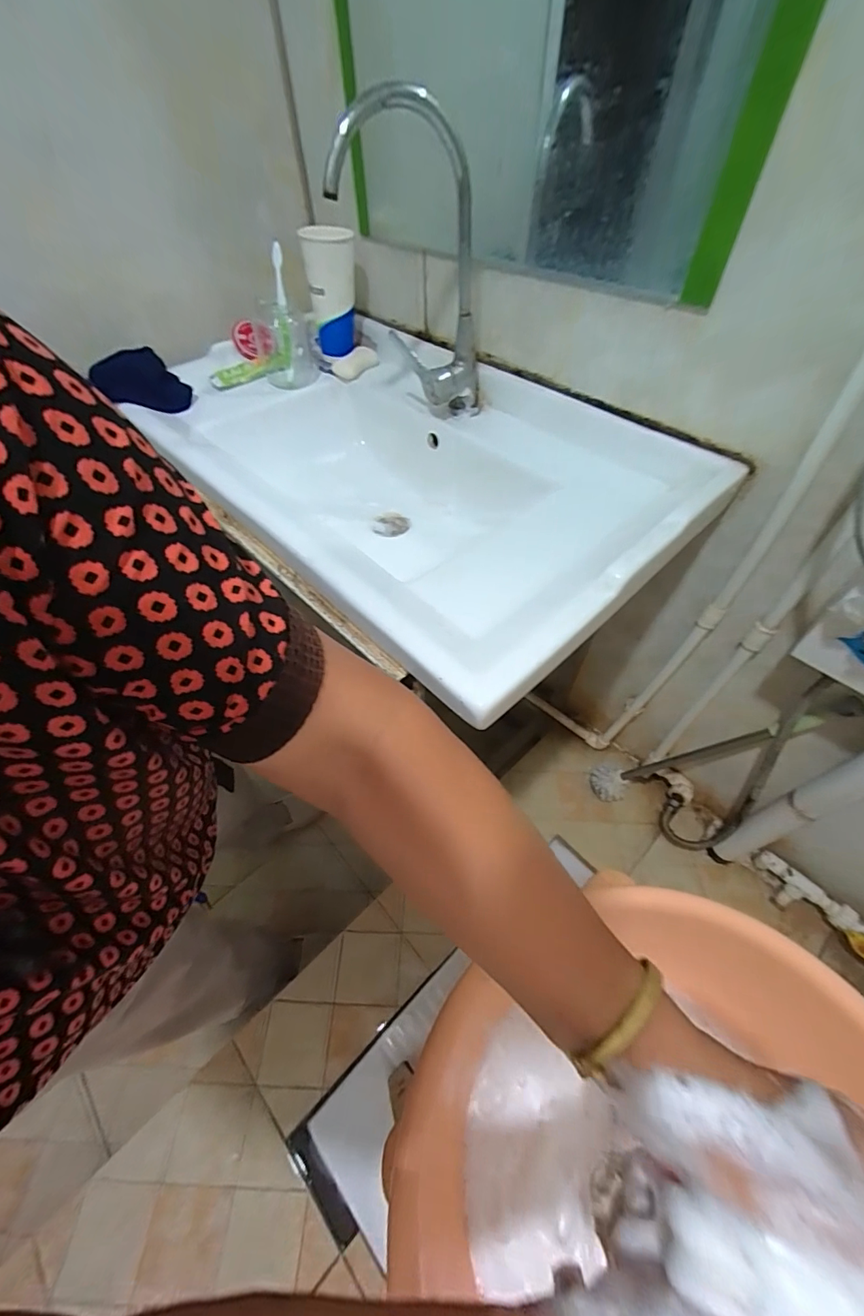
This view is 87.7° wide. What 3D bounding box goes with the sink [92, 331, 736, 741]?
[{"bbox_3d":[-0.041,-0.234,0.641,0.446,0.172,0.705,-38,61,-24],"label":"sink"}]

